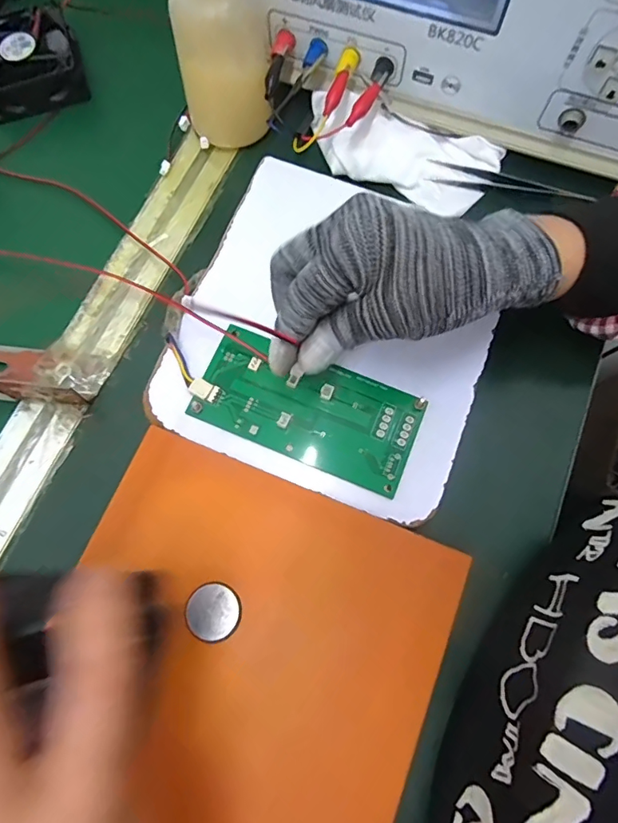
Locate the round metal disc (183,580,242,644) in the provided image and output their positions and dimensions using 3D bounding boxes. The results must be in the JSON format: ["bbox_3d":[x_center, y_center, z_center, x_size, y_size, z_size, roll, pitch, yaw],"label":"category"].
[{"bbox_3d":[-0.051,0.107,0.258,0.029,0.004,0.028,5,69,-13],"label":"round metal disc"}]

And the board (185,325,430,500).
[{"bbox_3d":[-0.001,-0.003,0.295,0.134,0.008,0.065,20,75,4],"label":"board"}]

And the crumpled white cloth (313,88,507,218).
[{"bbox_3d":[0.069,-0.192,0.353,0.137,0.026,0.055,22,75,7],"label":"crumpled white cloth"}]

